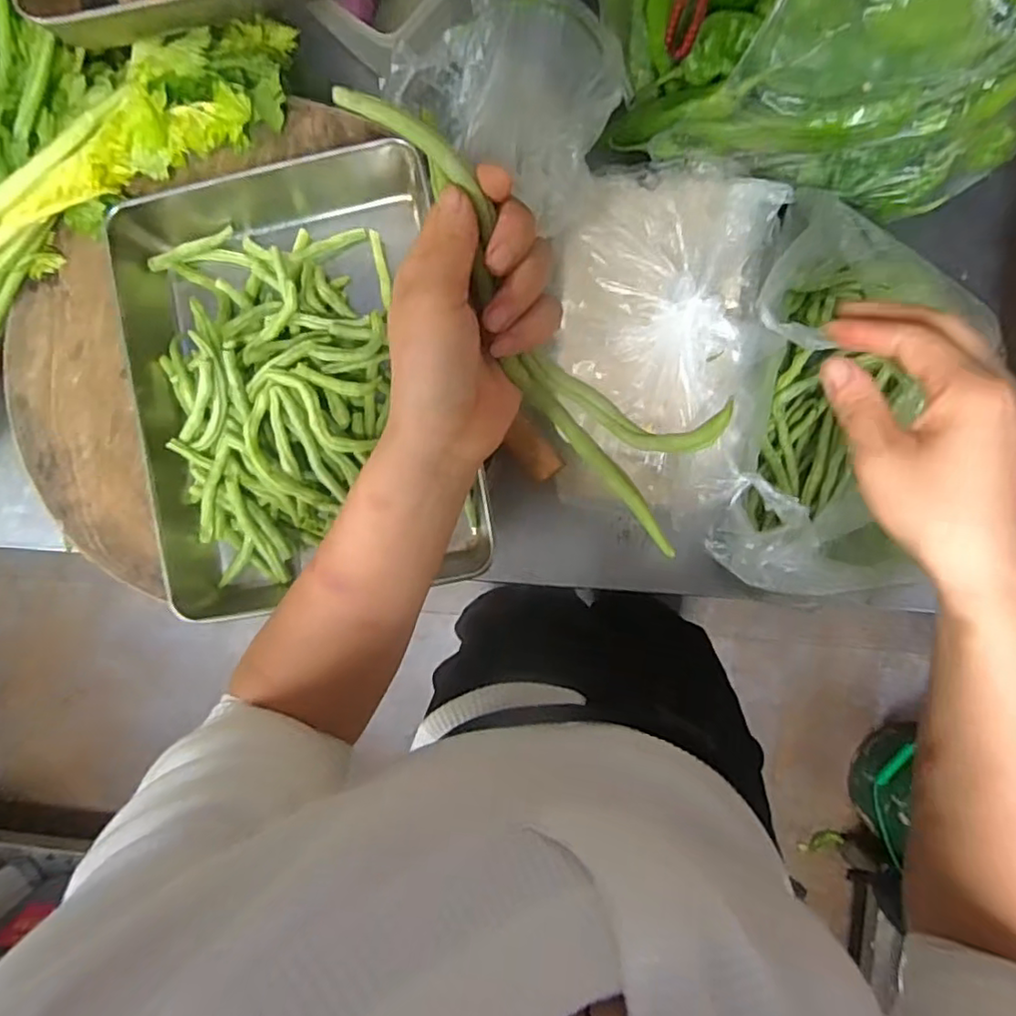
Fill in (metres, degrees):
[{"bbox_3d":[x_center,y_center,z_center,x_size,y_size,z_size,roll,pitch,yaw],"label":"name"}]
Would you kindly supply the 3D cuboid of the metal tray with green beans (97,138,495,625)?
[{"bbox_3d":[-0.185,-0.111,0.544,0.278,0.084,0.376,-11,90,3],"label":"metal tray with green beans"}]

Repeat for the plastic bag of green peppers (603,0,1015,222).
[{"bbox_3d":[0.254,-0.371,0.483,0.377,0.155,0.195,13,91,2],"label":"plastic bag of green peppers"}]

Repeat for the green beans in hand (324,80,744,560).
[{"bbox_3d":[0.030,-0.092,0.310,0.071,0.037,0.273,-36,107,2],"label":"green beans in hand"}]

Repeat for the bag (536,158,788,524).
[{"bbox_3d":[0.129,-0.140,0.554,0.187,0.088,0.281,8,91,3],"label":"bag"}]

